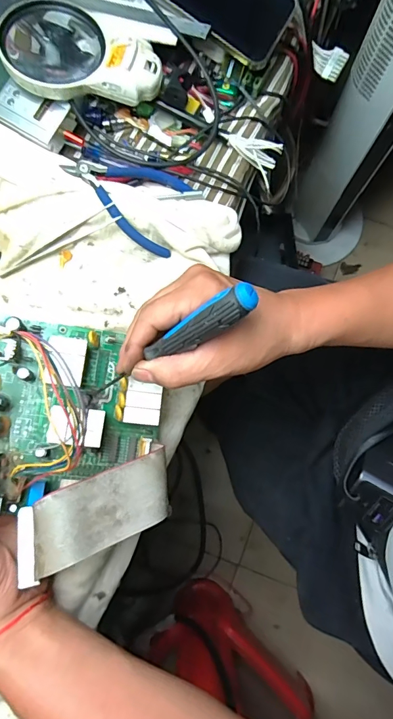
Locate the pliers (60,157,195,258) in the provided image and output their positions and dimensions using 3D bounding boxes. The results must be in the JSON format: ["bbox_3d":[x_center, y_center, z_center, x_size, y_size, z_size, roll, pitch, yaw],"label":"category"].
[{"bbox_3d":[-0.064,-0.152,0.362,0.109,0.010,0.079,23,74,-17],"label":"pliers"}]

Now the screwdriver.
[{"bbox_3d":[-0.023,-0.006,0.285,0.162,0.019,0.019,-30,77,38],"label":"screwdriver"}]

